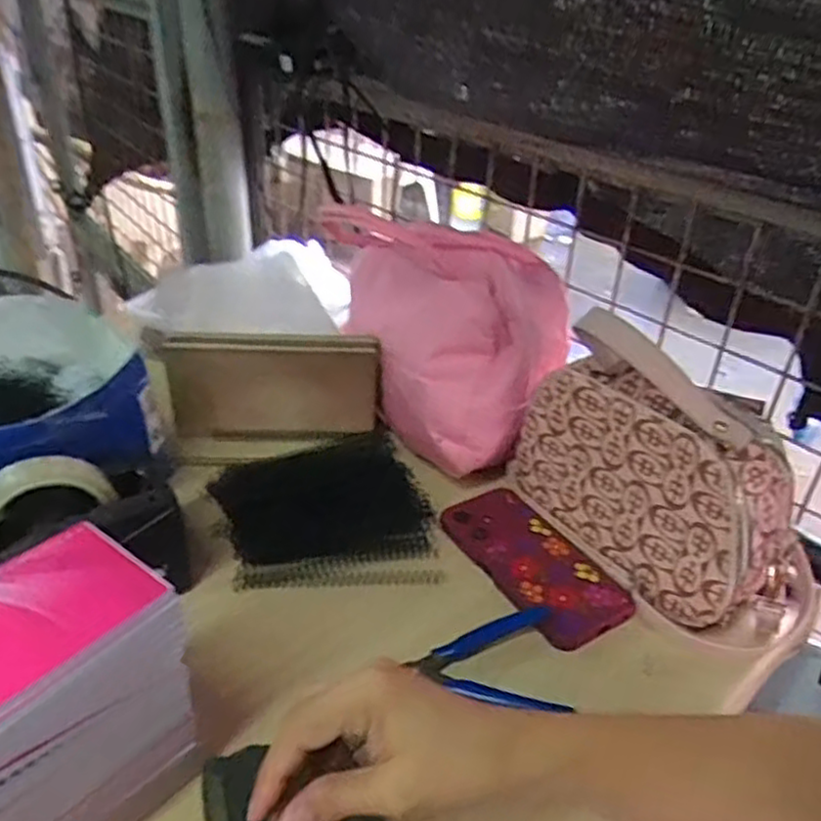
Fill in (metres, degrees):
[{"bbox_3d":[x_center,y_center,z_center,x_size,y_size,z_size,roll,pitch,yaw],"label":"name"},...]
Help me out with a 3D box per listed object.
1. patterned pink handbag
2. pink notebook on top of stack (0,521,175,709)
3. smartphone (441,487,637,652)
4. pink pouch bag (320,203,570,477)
[{"bbox_3d":[0.194,0.043,0.545,0.086,0.182,0.247,-16,38,-26],"label":"patterned pink handbag"},{"bbox_3d":[-0.189,0.100,0.334,0.077,0.009,0.129,25,40,30],"label":"pink notebook on top of stack"},{"bbox_3d":[0.099,0.121,0.588,0.083,0.014,0.169,-19,39,-29],"label":"smartphone"},{"bbox_3d":[0.029,-0.069,0.661,0.211,0.214,0.125,20,37,24],"label":"pink pouch bag"}]

